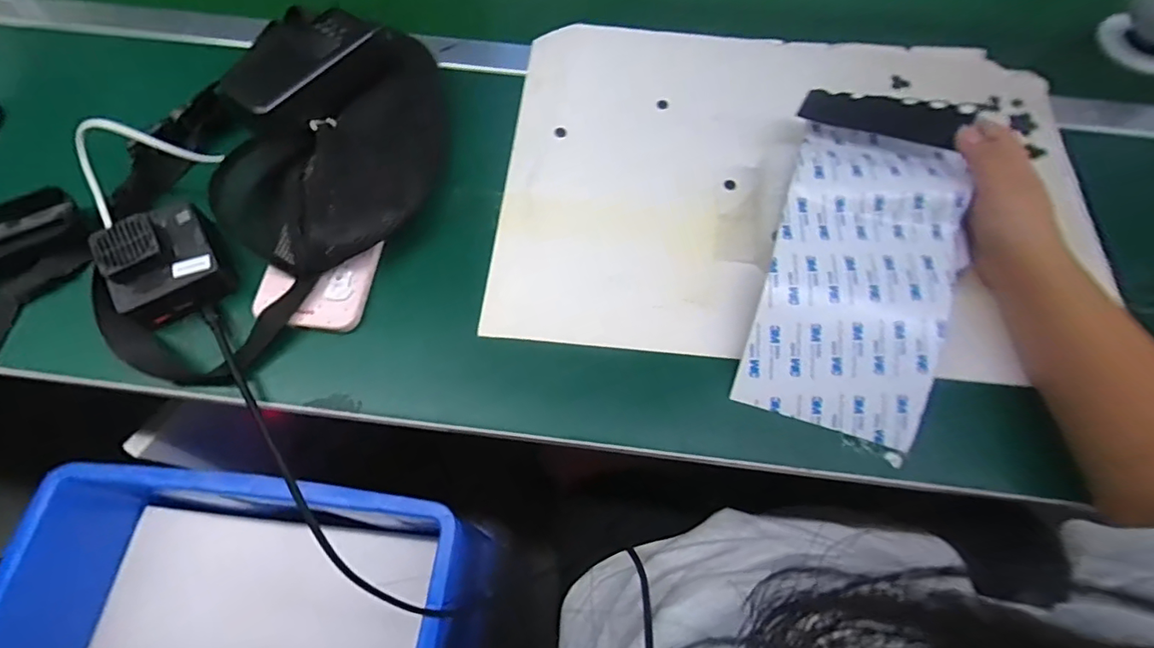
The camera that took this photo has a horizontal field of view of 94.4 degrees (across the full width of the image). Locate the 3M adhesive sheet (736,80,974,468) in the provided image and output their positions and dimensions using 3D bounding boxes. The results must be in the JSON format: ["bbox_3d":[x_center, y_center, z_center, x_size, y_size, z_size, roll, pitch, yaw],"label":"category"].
[{"bbox_3d":[0.218,-0.065,0.415,0.125,0.057,0.298,17,77,8],"label":"3M adhesive sheet"}]

